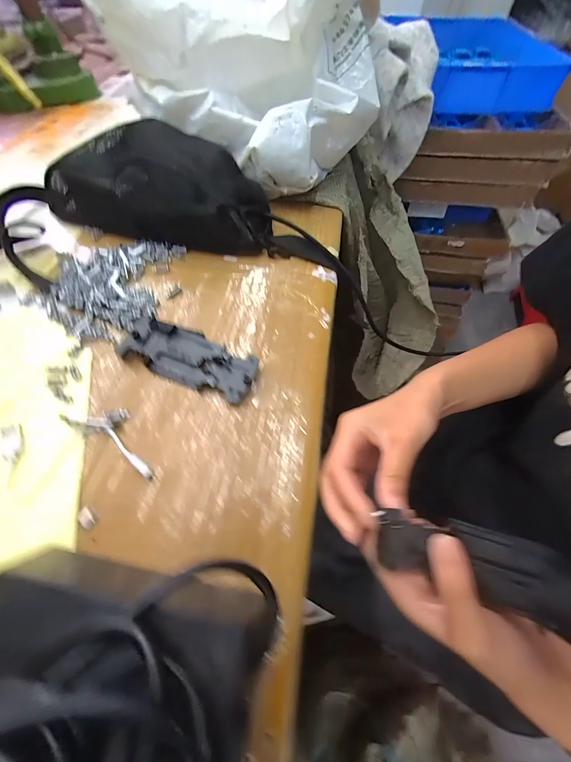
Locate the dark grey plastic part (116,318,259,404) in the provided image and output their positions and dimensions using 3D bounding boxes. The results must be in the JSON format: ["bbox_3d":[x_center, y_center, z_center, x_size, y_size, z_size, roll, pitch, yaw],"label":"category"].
[{"bbox_3d":[-0.085,-0.022,0.263,0.125,0.010,0.053,20,60,10],"label":"dark grey plastic part"}]

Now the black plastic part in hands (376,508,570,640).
[{"bbox_3d":[0.120,0.108,0.172,0.126,0.028,0.035,11,58,21],"label":"black plastic part in hands"}]

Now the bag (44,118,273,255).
[{"bbox_3d":[-0.143,-0.237,0.355,0.270,0.077,0.134,15,59,7],"label":"bag"}]

